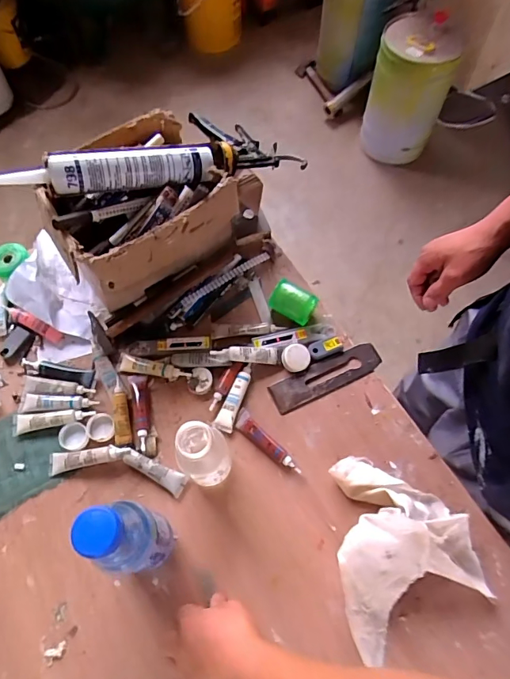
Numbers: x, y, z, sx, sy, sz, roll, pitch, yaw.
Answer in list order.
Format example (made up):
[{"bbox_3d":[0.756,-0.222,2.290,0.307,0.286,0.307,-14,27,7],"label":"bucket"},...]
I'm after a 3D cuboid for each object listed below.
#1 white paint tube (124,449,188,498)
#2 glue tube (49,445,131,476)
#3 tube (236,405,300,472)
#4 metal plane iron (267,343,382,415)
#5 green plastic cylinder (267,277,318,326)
[{"bbox_3d":[-0.126,0.166,0.571,0.084,0.016,0.027,27,66,16],"label":"white paint tube"},{"bbox_3d":[-0.215,0.153,0.580,0.109,0.016,0.026,-7,61,-1],"label":"glue tube"},{"bbox_3d":[0.014,0.136,0.587,0.025,0.010,0.108,-39,67,-17],"label":"tube"},{"bbox_3d":[0.101,0.050,0.634,0.164,0.007,0.047,-24,63,-11],"label":"metal plane iron"},{"bbox_3d":[0.057,-0.053,0.672,0.067,0.039,0.045,29,66,17],"label":"green plastic cylinder"}]

